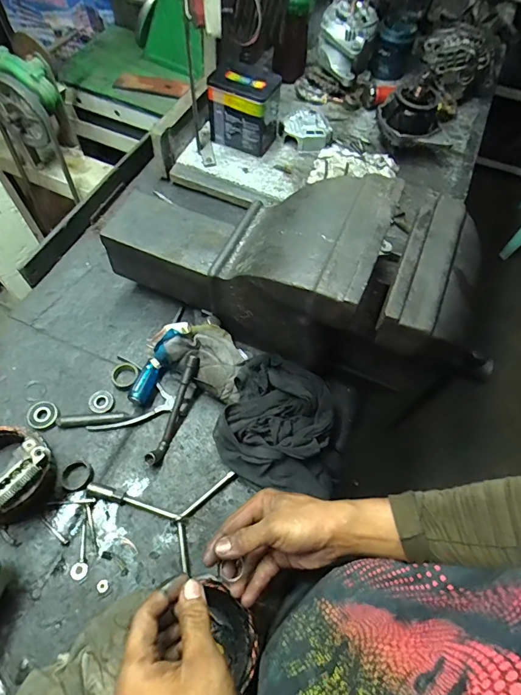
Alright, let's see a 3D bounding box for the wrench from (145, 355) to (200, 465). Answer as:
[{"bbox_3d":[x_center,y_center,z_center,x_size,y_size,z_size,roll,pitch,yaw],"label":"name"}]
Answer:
[{"bbox_3d":[-0.123,0.089,0.567,0.015,0.035,0.161,20,84,7],"label":"wrench"}]

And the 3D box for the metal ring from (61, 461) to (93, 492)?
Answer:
[{"bbox_3d":[-0.251,0.174,0.543,0.039,0.013,0.037,2,62,-3],"label":"metal ring"}]

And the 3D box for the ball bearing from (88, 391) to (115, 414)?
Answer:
[{"bbox_3d":[-0.239,0.081,0.597,0.035,0.009,0.037,2,62,-3],"label":"ball bearing"}]

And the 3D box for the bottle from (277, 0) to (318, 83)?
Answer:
[{"bbox_3d":[0.084,-0.718,0.850,0.063,0.255,0.065,10,62,2],"label":"bottle"}]

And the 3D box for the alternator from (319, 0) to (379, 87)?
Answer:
[{"bbox_3d":[0.196,-0.701,0.905,0.124,0.105,0.140,14,62,4],"label":"alternator"}]

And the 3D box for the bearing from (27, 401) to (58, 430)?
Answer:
[{"bbox_3d":[-0.318,0.098,0.581,0.041,0.010,0.042,2,62,-3],"label":"bearing"}]

